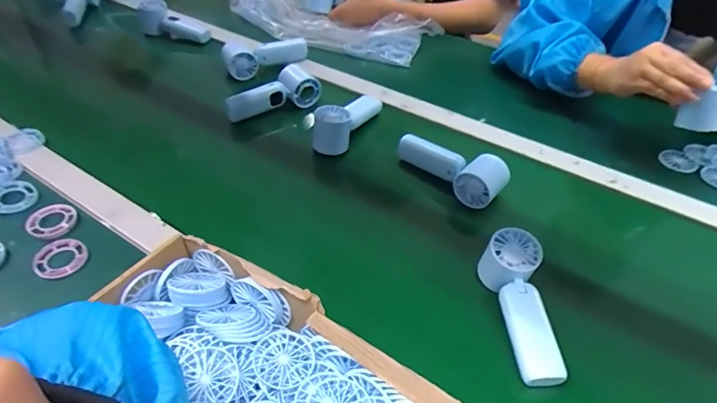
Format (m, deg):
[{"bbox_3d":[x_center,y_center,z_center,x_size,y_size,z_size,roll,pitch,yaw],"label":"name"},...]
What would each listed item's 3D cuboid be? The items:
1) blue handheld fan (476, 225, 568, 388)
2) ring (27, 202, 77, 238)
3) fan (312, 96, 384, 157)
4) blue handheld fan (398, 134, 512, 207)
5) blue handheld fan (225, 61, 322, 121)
[{"bbox_3d":[0.164,0.105,0.461,0.057,0.046,0.157,-1,56,-6],"label":"blue handheld fan"},{"bbox_3d":[-0.361,0.022,0.536,0.059,0.006,0.050,18,44,13],"label":"ring"},{"bbox_3d":[-0.018,-0.131,0.686,0.054,0.045,0.157,21,45,16],"label":"fan"},{"bbox_3d":[0.126,-0.052,0.619,0.153,0.047,0.056,36,51,29],"label":"blue handheld fan"},{"bbox_3d":[-0.139,-0.174,0.729,0.157,0.054,0.055,-22,49,-27],"label":"blue handheld fan"}]

